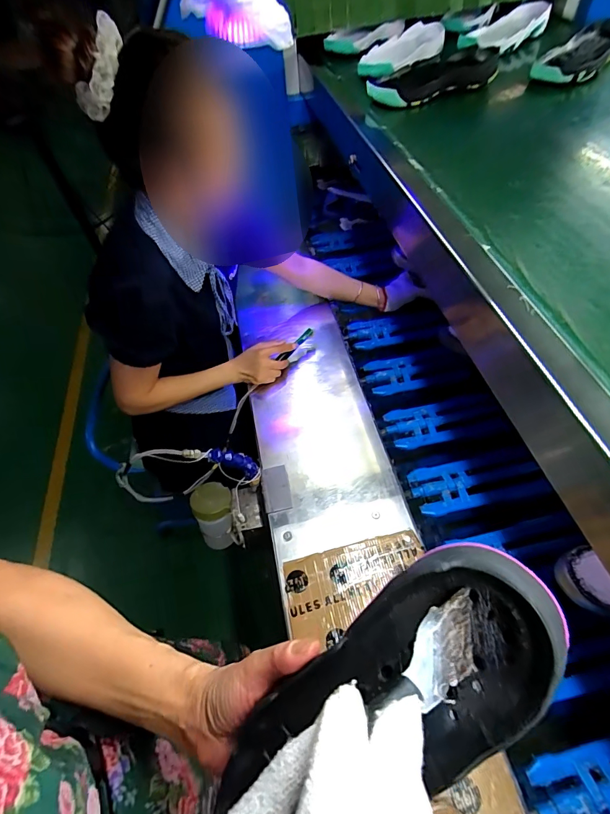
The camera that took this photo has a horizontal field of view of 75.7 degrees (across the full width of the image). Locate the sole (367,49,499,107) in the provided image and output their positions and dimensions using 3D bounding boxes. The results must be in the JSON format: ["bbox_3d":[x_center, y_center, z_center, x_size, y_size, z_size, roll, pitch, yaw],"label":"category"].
[{"bbox_3d":[0.229,-0.610,0.728,0.251,0.040,0.100,-18,56,-7],"label":"sole"}]

